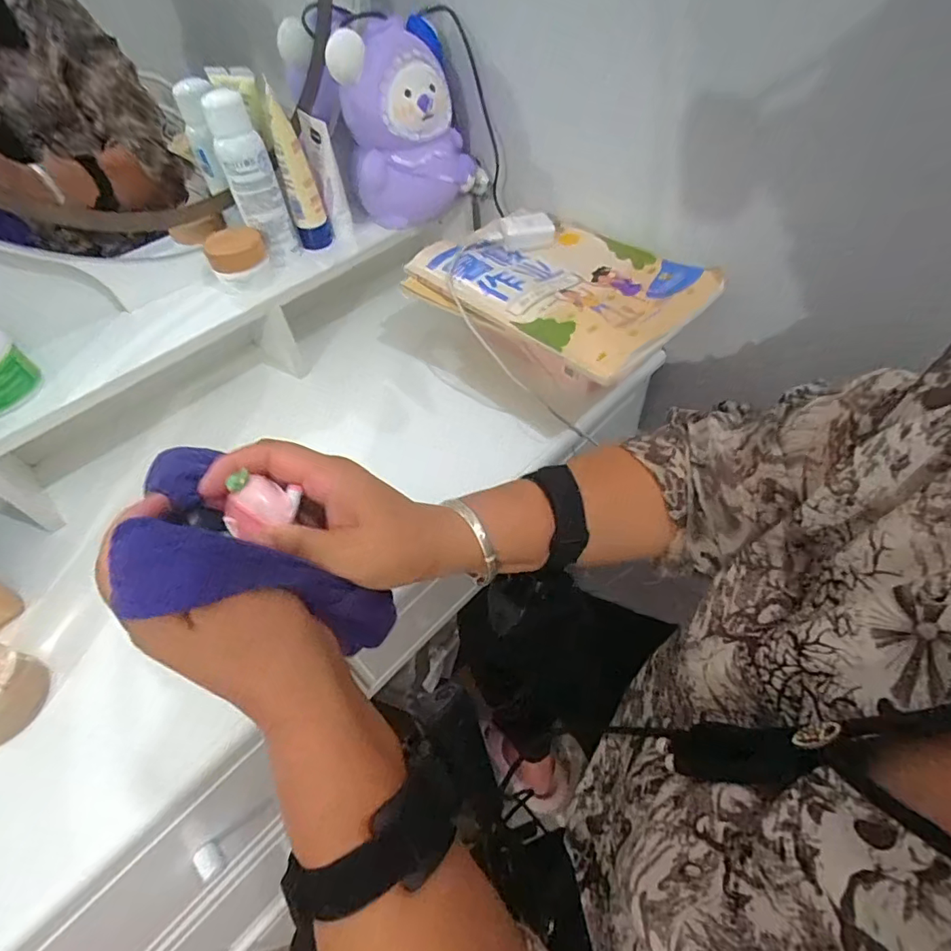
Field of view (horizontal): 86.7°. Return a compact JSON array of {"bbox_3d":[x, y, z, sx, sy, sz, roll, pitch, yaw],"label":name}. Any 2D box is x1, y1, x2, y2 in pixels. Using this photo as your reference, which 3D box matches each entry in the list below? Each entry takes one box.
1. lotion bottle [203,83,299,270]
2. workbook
[{"bbox_3d":[-0.214,-0.282,0.485,0.043,0.137,0.047,-21,53,-11],"label":"lotion bottle"},{"bbox_3d":[0.080,-0.195,0.501,0.265,0.021,0.194,33,62,27],"label":"workbook"}]

